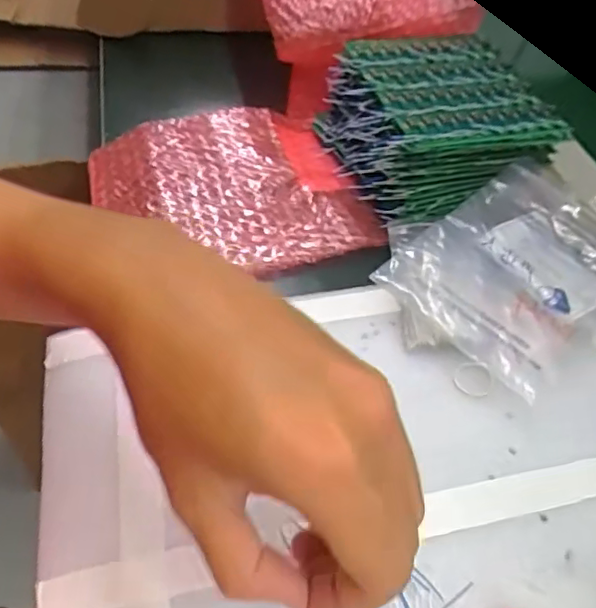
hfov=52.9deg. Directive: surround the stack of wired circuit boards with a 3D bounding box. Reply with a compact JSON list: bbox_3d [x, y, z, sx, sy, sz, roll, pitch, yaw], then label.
[{"bbox_3d":[0.090,-0.135,0.450,0.115,0.069,0.152,-16,51,-17],"label":"stack of wired circuit boards"}]

